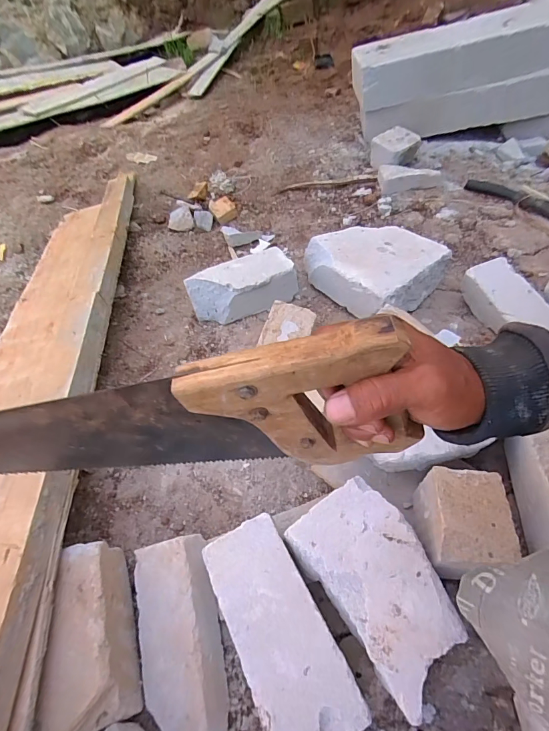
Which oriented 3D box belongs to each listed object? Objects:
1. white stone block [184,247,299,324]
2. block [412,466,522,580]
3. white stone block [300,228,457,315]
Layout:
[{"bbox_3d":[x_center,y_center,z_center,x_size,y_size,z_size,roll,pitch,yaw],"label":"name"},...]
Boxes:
[{"bbox_3d":[-0.061,-0.149,0.734,0.200,0.083,0.097,-22,57,-5],"label":"white stone block"},{"bbox_3d":[0.208,0.175,0.421,0.077,0.074,0.097,-2,58,8],"label":"block"},{"bbox_3d":[0.193,-0.198,0.744,0.198,0.102,0.240,-34,59,-12],"label":"white stone block"}]

